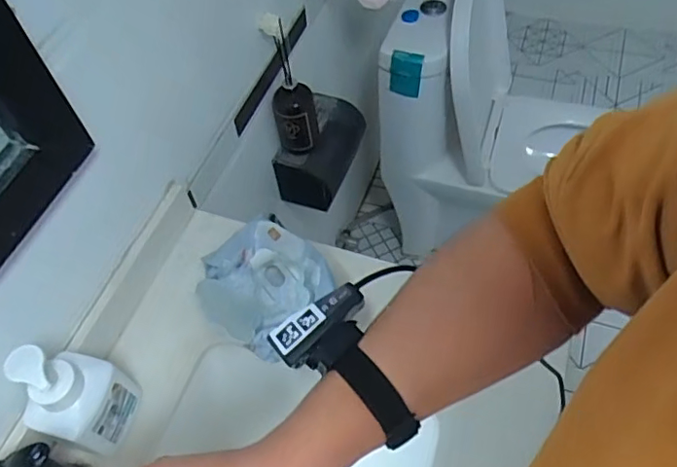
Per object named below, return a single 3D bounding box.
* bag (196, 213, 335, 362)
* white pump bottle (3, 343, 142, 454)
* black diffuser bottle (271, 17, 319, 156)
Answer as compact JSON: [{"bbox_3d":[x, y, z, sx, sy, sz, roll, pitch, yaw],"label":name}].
[{"bbox_3d":[-0.094,0.066,0.730,0.171,0.058,0.156,33,65,23],"label":"bag"},{"bbox_3d":[-0.279,0.165,0.583,0.071,0.166,0.085,10,58,11],"label":"white pump bottle"},{"bbox_3d":[-0.081,-0.244,1.009,0.078,0.243,0.059,3,57,6],"label":"black diffuser bottle"}]

